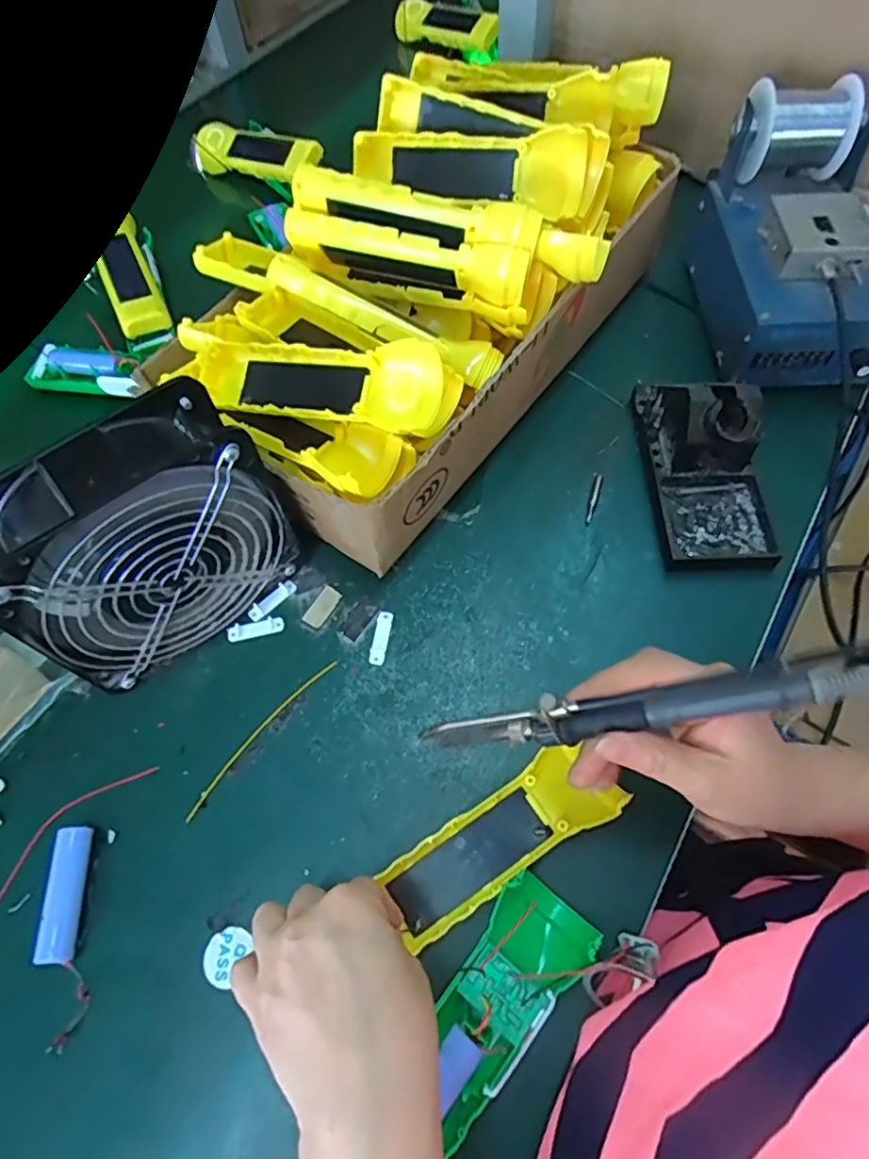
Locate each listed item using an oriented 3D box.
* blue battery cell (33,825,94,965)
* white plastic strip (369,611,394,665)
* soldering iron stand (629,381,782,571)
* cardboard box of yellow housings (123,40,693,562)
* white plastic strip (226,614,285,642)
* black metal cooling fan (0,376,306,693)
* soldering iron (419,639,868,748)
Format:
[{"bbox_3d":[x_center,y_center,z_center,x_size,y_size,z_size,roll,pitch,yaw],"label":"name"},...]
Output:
[{"bbox_3d":[-0.201,0.171,0.334,0.018,0.017,0.065,-7,64,-2],"label":"blue battery cell"},{"bbox_3d":[-0.036,0.038,0.406,0.011,0.004,0.038,8,64,5],"label":"white plastic strip"},{"bbox_3d":[0.194,-0.091,0.427,0.076,0.071,0.158,-3,63,0],"label":"soldering iron stand"},{"bbox_3d":[-0.003,-0.239,0.461,0.257,0.143,0.419,35,72,19],"label":"cardboard box of yellow housings"},{"bbox_3d":[-0.121,0.033,0.412,0.038,0.004,0.013,-13,64,-5],"label":"white plastic strip"},{"bbox_3d":[-0.165,-0.021,0.362,0.158,0.149,0.068,-38,68,-16],"label":"black metal cooling fan"},{"bbox_3d":[0.086,0.055,0.266,0.210,0.023,0.019,-16,61,26],"label":"soldering iron"}]

